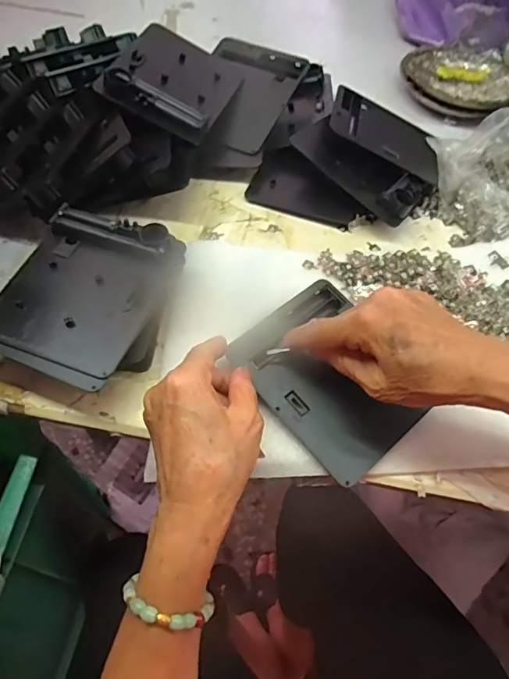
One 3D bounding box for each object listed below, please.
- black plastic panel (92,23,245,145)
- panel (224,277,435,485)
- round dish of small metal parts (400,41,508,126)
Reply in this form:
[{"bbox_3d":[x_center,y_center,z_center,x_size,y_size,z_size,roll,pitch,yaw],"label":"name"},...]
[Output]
[{"bbox_3d":[-0.082,-0.264,0.482,0.113,0.014,0.137,26,55,-7],"label":"black plastic panel"},{"bbox_3d":[0.059,0.031,0.367,0.107,0.015,0.135,-36,81,-25],"label":"panel"},{"bbox_3d":[0.256,-0.323,0.591,0.141,0.029,0.150,1,58,-2],"label":"round dish of small metal parts"}]

